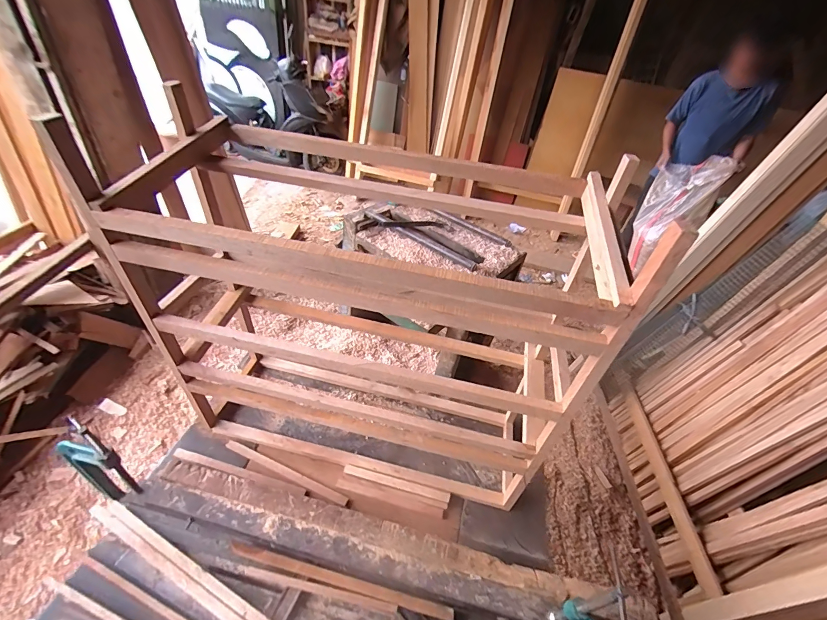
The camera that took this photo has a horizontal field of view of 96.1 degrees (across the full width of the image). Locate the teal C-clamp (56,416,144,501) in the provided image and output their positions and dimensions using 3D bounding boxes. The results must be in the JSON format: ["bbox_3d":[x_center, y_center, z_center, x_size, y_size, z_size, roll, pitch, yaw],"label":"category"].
[{"bbox_3d":[-0.550,0.286,0.659,0.129,0.176,0.039,24,42,17],"label":"teal C-clamp"}]

